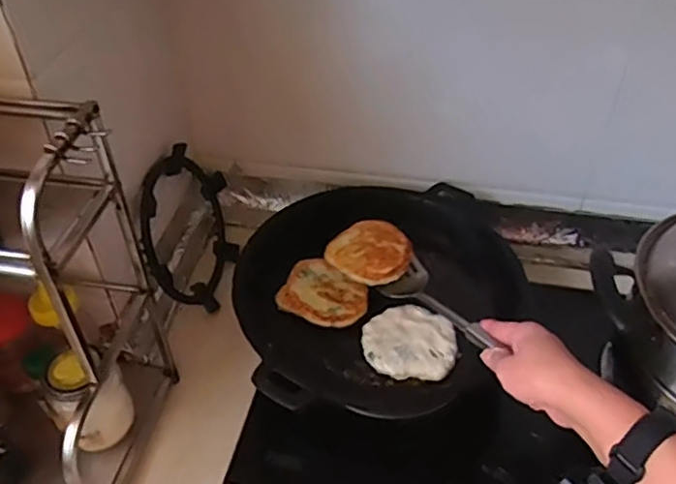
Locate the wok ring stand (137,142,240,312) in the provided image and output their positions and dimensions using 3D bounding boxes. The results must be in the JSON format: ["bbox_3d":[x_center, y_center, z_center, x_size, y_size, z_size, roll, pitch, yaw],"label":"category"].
[{"bbox_3d":[-0.214,-0.018,0.911,0.041,0.214,0.232,-7,41,19],"label":"wok ring stand"}]

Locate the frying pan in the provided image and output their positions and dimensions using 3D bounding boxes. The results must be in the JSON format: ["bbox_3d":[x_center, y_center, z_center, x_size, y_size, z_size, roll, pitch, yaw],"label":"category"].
[{"bbox_3d":[0.057,0.061,0.819,0.357,0.081,0.373,-1,42,-2],"label":"frying pan"}]

